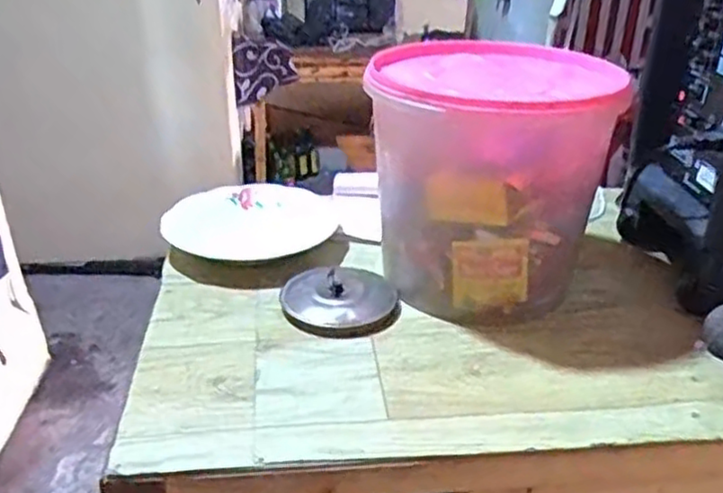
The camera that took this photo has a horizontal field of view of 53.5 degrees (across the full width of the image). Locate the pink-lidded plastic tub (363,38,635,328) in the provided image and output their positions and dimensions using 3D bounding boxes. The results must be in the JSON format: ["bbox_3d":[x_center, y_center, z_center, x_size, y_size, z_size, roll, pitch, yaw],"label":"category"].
[{"bbox_3d":[0.128,-0.070,0.763,0.220,0.241,0.195,-3,27,-5],"label":"pink-lidded plastic tub"}]

